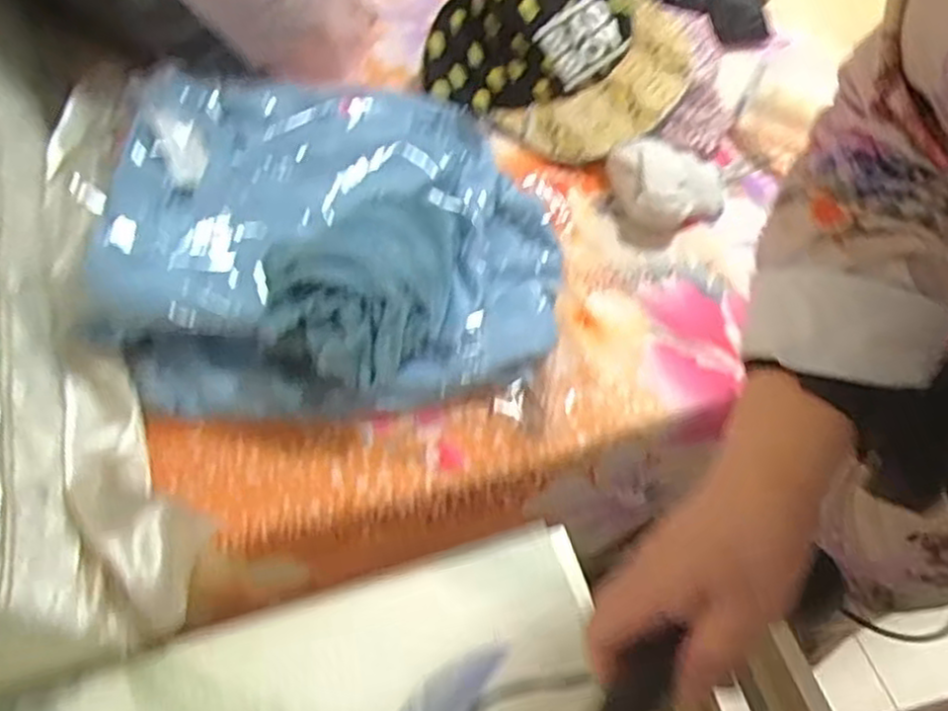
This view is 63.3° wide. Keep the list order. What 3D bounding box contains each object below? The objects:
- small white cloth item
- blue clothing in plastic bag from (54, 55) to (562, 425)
[{"bbox_3d":[0.171,-0.152,0.692,0.107,0.049,0.111,2,57,-3],"label":"small white cloth item"},{"bbox_3d":[-0.127,-0.101,0.608,0.370,0.097,0.299,-4,58,-7],"label":"blue clothing in plastic bag"}]

